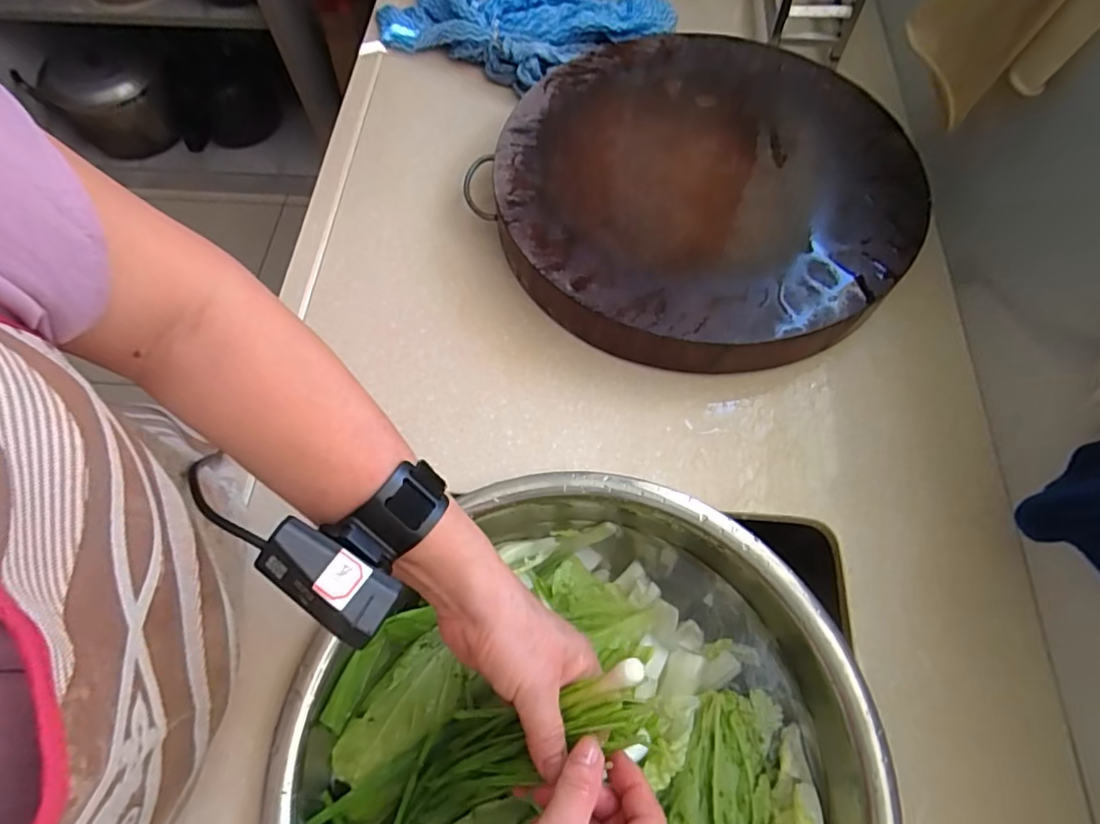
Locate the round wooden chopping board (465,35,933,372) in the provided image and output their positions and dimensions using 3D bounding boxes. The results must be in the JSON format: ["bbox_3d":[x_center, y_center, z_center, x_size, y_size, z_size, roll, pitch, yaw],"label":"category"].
[{"bbox_3d":[0.137,-0.204,0.513,0.345,0.052,0.360,0,66,1],"label":"round wooden chopping board"}]

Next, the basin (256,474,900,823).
[{"bbox_3d":[0.029,0.227,0.378,0.381,0.090,0.343,-25,68,-10],"label":"basin"}]

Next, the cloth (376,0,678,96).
[{"bbox_3d":[-0.032,-0.429,0.614,0.294,0.053,0.167,25,69,12],"label":"cloth"}]

